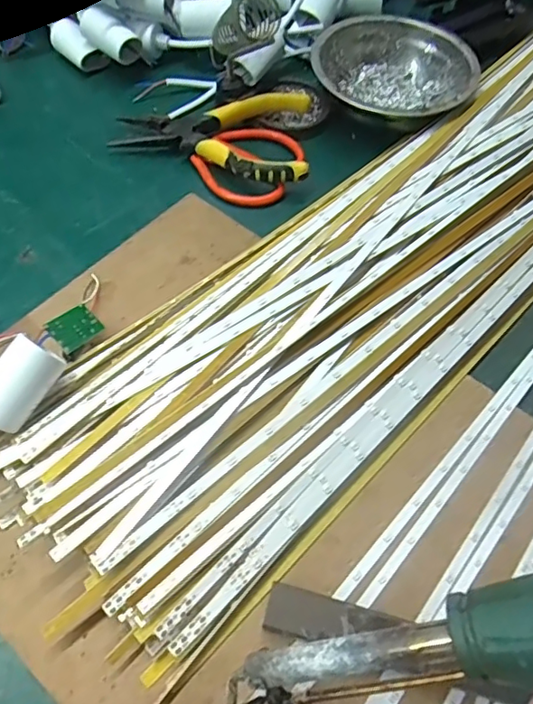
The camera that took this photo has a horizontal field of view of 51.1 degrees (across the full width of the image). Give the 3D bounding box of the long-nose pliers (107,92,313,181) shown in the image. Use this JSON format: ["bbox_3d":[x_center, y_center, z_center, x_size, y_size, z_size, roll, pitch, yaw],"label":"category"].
[{"bbox_3d":[-0.041,-0.160,0.418,0.143,0.029,0.078,2,59,-2],"label":"long-nose pliers"}]

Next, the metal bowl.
[{"bbox_3d":[0.100,-0.227,0.458,0.123,0.040,0.123,1,59,-2],"label":"metal bowl"}]

